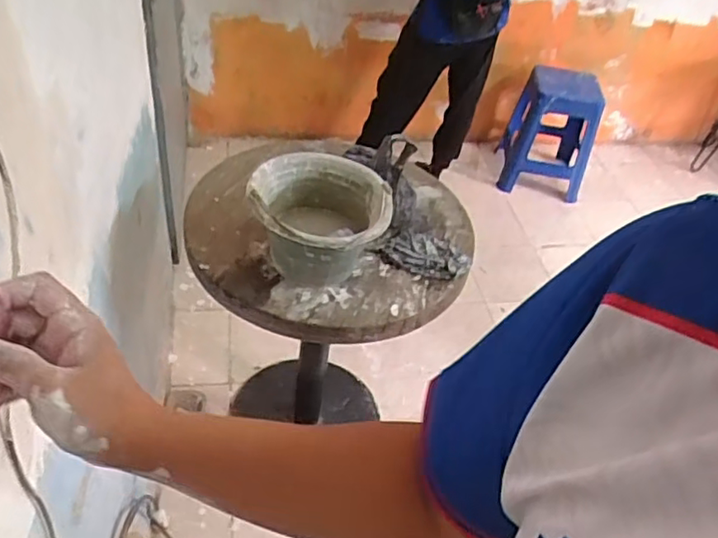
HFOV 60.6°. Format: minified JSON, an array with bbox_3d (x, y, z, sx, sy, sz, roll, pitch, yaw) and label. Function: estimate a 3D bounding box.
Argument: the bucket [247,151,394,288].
[{"bbox_3d":[-0.071,-0.078,1.127,0.243,0.163,0.262,-6,46,-14],"label":"bucket"}]

